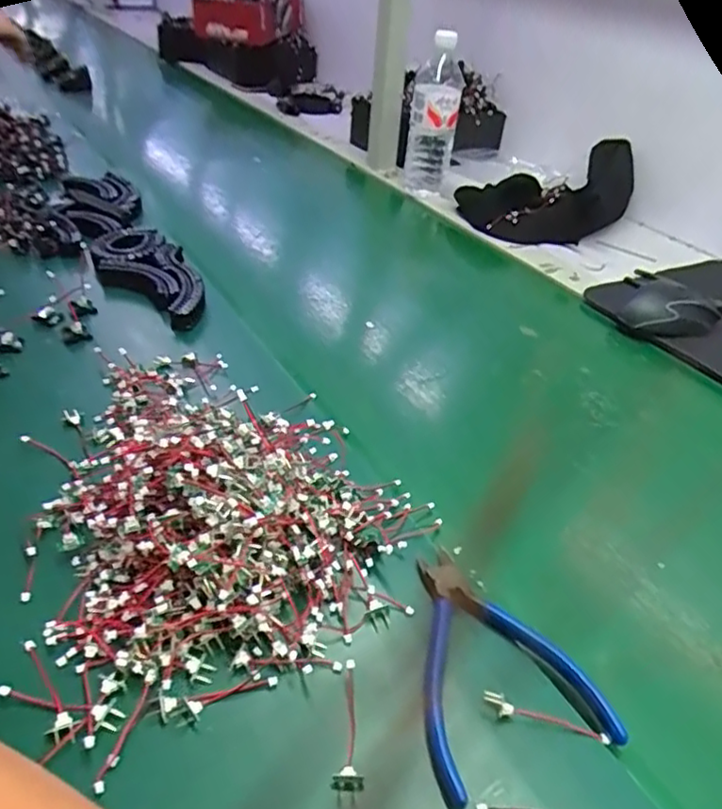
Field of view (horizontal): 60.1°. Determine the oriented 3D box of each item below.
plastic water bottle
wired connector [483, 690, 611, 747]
[{"bbox_3d":[0.114,-0.448,0.973,0.070,0.216,0.065,8,37,2],"label":"plastic water bottle"},{"bbox_3d":[0.098,0.165,0.329,0.067,0.010,0.011,12,37,8],"label":"wired connector"}]

